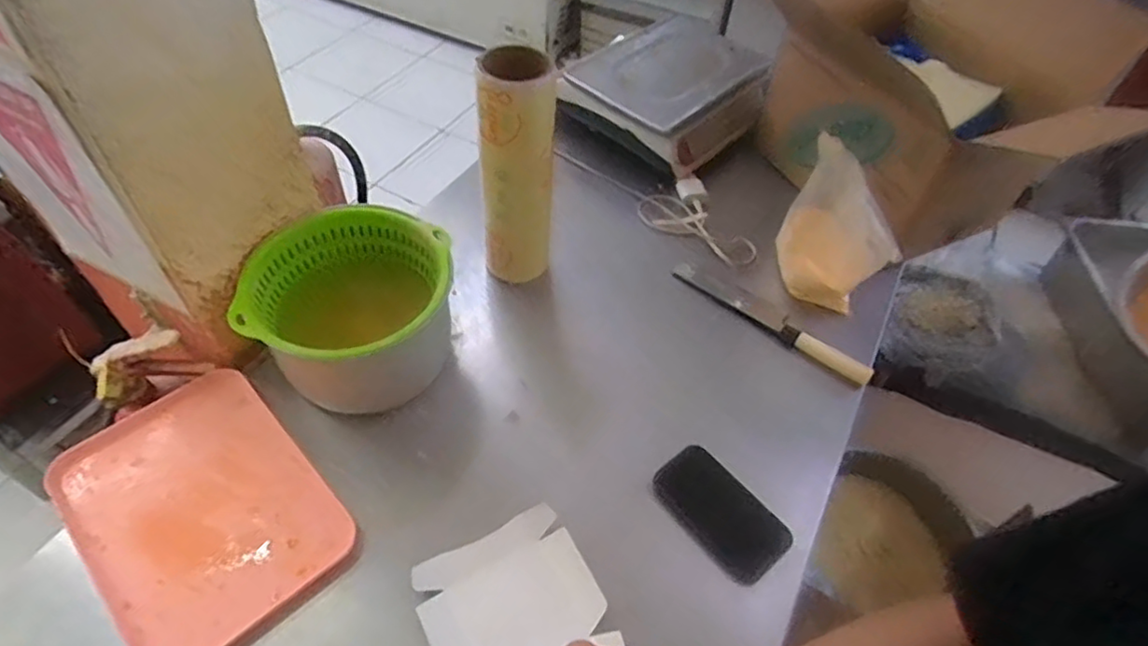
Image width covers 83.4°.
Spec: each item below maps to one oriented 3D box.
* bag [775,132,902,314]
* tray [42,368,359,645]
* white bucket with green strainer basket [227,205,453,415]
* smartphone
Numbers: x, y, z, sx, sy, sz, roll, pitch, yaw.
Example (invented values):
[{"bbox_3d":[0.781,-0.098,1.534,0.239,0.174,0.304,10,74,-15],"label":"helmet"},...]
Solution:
[{"bbox_3d":[0.349,-0.115,0.856,0.041,0.217,0.170,-22,56,-21],"label":"bag"},{"bbox_3d":[-0.397,0.190,0.683,0.216,0.021,0.300,-35,61,-28],"label":"tray"},{"bbox_3d":[-0.264,-0.010,0.794,0.226,0.157,0.218,2,51,-3],"label":"white bucket with green strainer basket"},{"bbox_3d":[0.163,0.209,0.718,0.084,0.007,0.150,-38,67,-17],"label":"smartphone"}]

